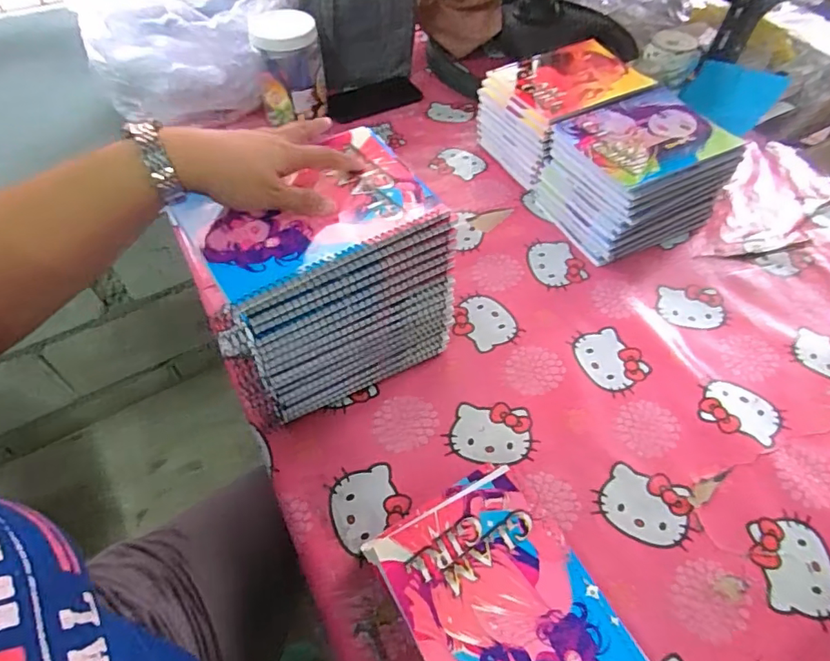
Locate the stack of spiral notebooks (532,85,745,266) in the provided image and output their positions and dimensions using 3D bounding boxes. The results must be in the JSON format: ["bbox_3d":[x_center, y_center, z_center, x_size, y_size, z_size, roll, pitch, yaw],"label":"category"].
[{"bbox_3d":[0.293,-0.210,0.697,0.196,0.121,0.164,-22,56,-17],"label":"stack of spiral notebooks"}]

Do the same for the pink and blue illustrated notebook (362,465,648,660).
[{"bbox_3d":[0.072,0.233,0.416,0.144,0.034,0.221,-24,57,-18],"label":"pink and blue illustrated notebook"}]

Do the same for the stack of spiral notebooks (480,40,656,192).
[{"bbox_3d":[0.219,-0.327,0.782,0.201,0.126,0.154,-27,58,-20],"label":"stack of spiral notebooks"}]

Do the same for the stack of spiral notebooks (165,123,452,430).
[{"bbox_3d":[-0.091,-0.049,0.512,0.205,0.182,0.152,-27,58,-20],"label":"stack of spiral notebooks"}]

